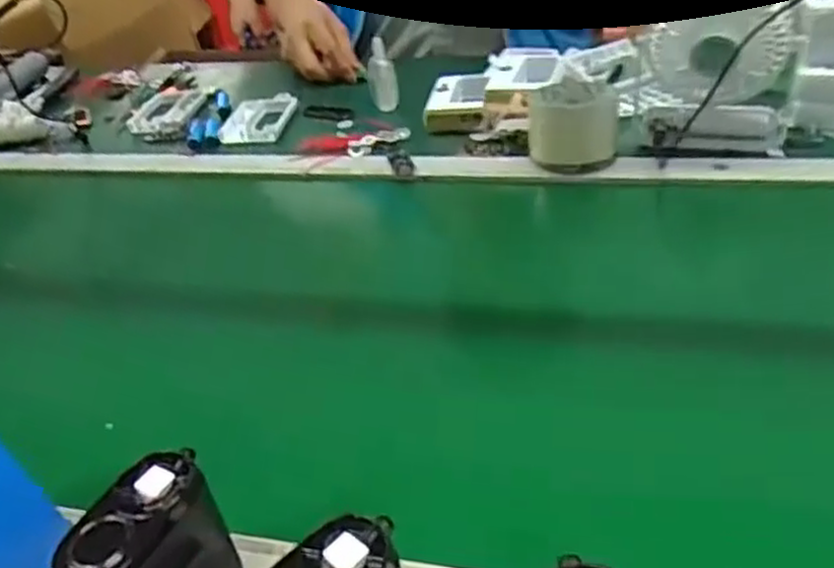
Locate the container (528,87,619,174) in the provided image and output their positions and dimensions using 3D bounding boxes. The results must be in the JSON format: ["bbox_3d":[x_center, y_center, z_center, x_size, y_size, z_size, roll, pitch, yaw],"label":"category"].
[{"bbox_3d":[0.143,-0.146,0.688,0.077,0.066,0.091,0,36,10],"label":"container"}]

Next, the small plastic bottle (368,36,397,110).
[{"bbox_3d":[-0.040,-0.237,0.854,0.030,0.083,0.034,-8,36,-1],"label":"small plastic bottle"}]

